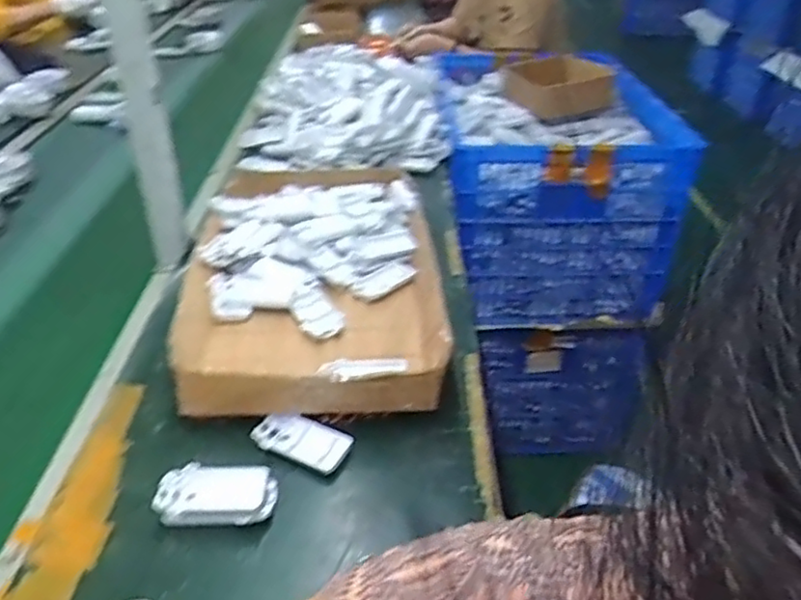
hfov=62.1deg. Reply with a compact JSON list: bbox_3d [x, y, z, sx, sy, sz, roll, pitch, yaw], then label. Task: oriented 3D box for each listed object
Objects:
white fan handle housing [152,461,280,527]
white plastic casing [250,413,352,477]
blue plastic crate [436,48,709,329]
[{"bbox_3d":[-0.169,0.180,0.605,0.104,0.021,0.056,2,33,1],"label":"white fan handle housing"},{"bbox_3d":[-0.098,0.140,0.665,0.094,0.016,0.050,16,36,21],"label":"white plastic casing"},{"bbox_3d":[0.350,-0.306,1.559,0.475,0.400,0.648,1,33,-1],"label":"blue plastic crate"}]

